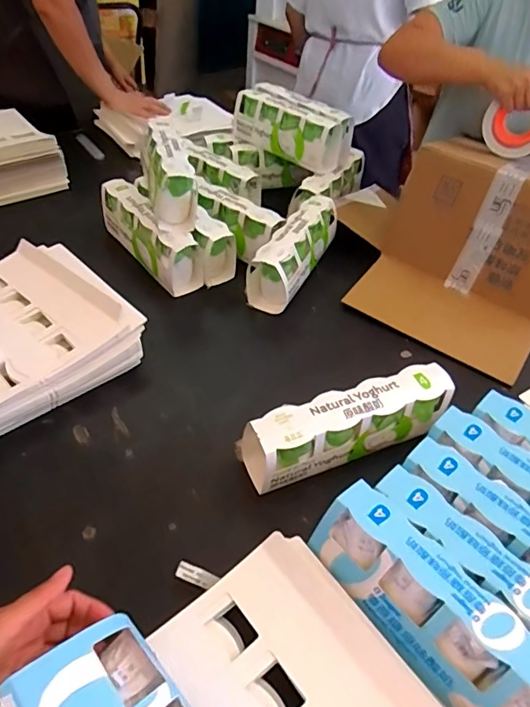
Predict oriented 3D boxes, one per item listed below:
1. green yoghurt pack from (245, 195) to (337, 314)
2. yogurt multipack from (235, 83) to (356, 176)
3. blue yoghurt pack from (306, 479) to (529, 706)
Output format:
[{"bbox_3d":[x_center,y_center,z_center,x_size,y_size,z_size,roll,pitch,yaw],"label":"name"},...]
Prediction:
[{"bbox_3d":[0.060,-0.199,0.899,0.082,0.099,0.274,24,58,19],"label":"green yoghurt pack"},{"bbox_3d":[0.055,-0.506,1.103,0.279,0.110,0.139,27,48,20],"label":"yogurt multipack"},{"bbox_3d":[0.164,0.252,0.455,0.072,0.091,0.271,-30,54,-32],"label":"blue yoghurt pack"}]

